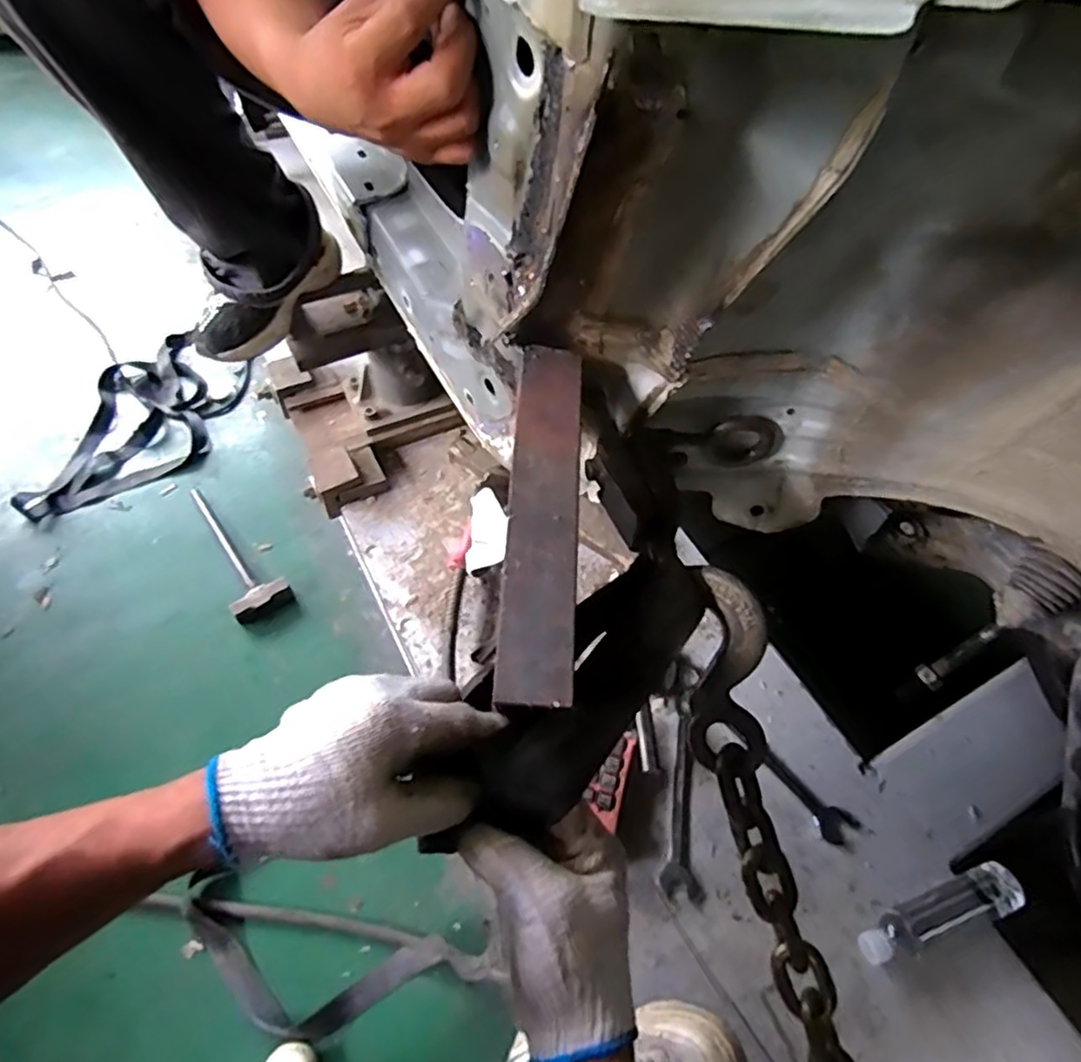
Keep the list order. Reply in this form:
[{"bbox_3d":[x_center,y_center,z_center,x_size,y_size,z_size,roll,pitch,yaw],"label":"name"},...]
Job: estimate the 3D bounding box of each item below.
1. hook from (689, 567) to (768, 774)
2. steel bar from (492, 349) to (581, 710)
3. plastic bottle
[{"bbox_3d":[0.141,0.103,0.485,0.062,0.145,0.026,0,12,-4],"label":"hook"},{"bbox_3d":[0.003,-0.020,0.444,0.045,0.021,0.274,5,55,-1],"label":"steel bar"},{"bbox_3d":[0.474,0.456,0.780,0.207,0.043,0.051,-15,58,-14],"label":"plastic bottle"}]

